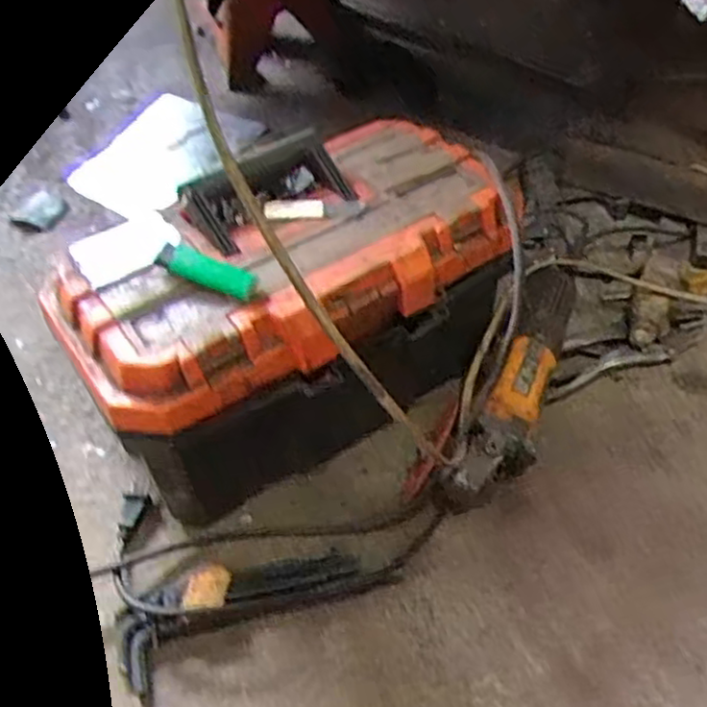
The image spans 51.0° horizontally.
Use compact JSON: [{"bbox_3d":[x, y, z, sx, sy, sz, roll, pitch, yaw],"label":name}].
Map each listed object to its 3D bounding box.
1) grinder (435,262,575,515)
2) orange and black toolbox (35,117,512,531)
[{"bbox_3d":[0.156,0.025,0.691,0.064,0.077,0.281,19,52,17],"label":"grinder"},{"bbox_3d":[-0.042,-0.026,0.653,0.366,0.209,0.219,-30,55,-23],"label":"orange and black toolbox"}]

